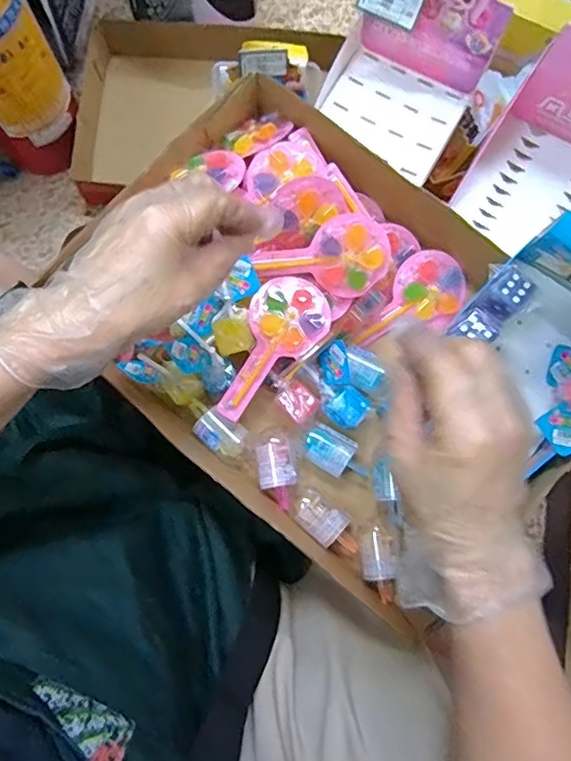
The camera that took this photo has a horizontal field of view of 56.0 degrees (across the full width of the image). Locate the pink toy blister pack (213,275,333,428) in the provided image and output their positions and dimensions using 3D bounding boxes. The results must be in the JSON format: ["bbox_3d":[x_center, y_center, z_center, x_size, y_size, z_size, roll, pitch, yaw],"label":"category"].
[{"bbox_3d":[-0.017,-0.028,0.443,0.063,0.007,0.129,37,81,6],"label":"pink toy blister pack"}]

